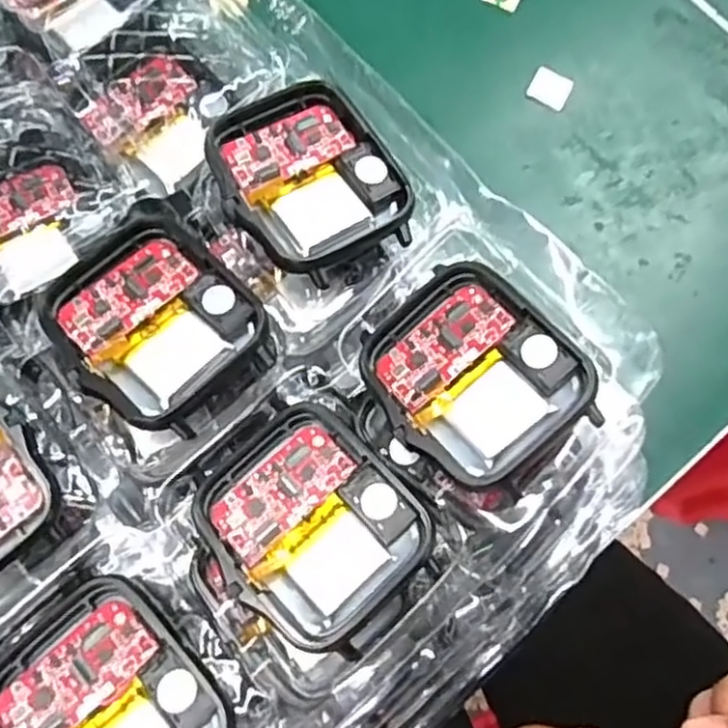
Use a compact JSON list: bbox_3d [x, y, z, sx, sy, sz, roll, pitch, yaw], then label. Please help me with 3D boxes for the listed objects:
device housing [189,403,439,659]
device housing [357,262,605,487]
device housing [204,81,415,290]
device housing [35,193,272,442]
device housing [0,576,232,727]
[{"bbox_3d":[-0.011,0.033,0.146,0.044,0.006,0.038,44,77,11],"label":"device housing"},{"bbox_3d":[0.023,0.002,0.151,0.037,0.012,0.043,-36,77,-11],"label":"device housing"},{"bbox_3d":[-0.013,-0.043,0.164,0.037,0.009,0.046,-31,76,-10],"label":"device housing"},{"bbox_3d":[-0.046,-0.010,0.157,0.038,0.009,0.049,-41,78,-12],"label":"device housing"},{"bbox_3d":[-0.050,0.066,0.135,0.044,0.009,0.037,41,77,10],"label":"device housing"}]

